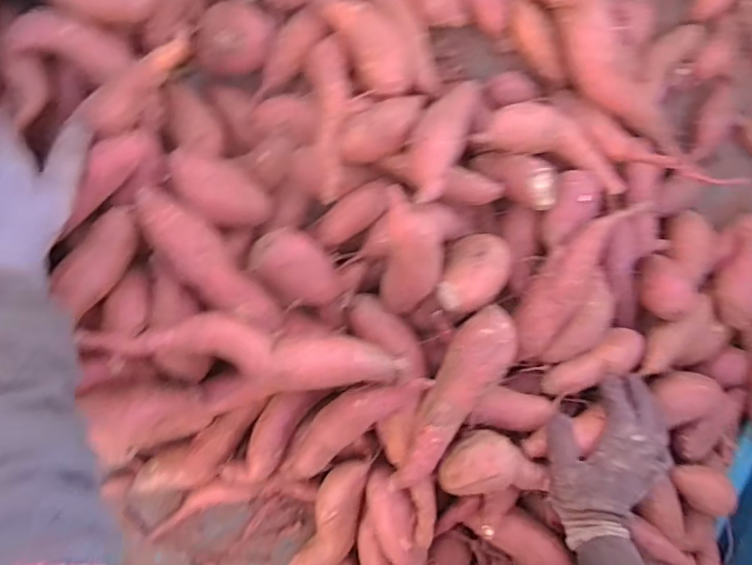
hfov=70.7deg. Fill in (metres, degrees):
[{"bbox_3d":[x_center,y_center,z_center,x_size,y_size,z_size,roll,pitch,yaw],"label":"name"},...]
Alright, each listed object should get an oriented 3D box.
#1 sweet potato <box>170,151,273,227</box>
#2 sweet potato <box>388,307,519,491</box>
[{"bbox_3d":[-0.136,-0.082,0.469,0.085,0.037,0.051,42,88,-9],"label":"sweet potato"},{"bbox_3d":[0.070,0.106,0.478,0.048,0.047,0.178,29,90,-9],"label":"sweet potato"}]

